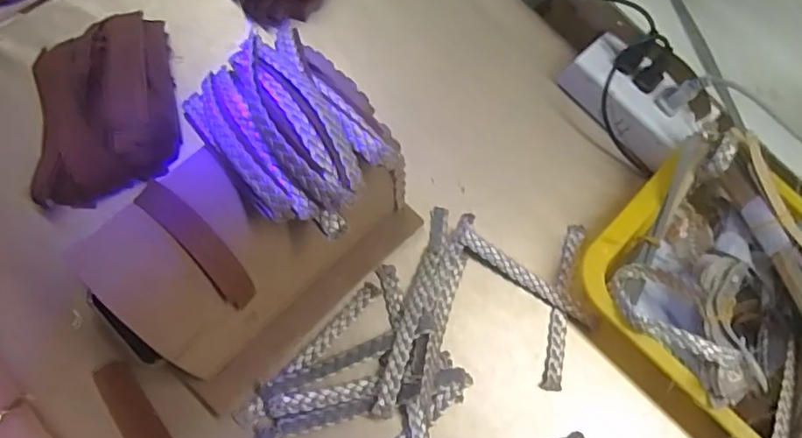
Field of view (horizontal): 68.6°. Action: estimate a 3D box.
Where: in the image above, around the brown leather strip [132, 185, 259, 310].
[{"bbox_3d":[-0.120,0.015,0.355,0.022,0.015,0.091,-42,104,-14],"label":"brown leather strip"}]

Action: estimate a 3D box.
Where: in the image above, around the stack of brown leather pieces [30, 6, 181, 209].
[{"bbox_3d":[-0.234,-0.091,0.462,0.104,0.031,0.152,-8,73,-10],"label":"stack of brown leather pieces"}]

